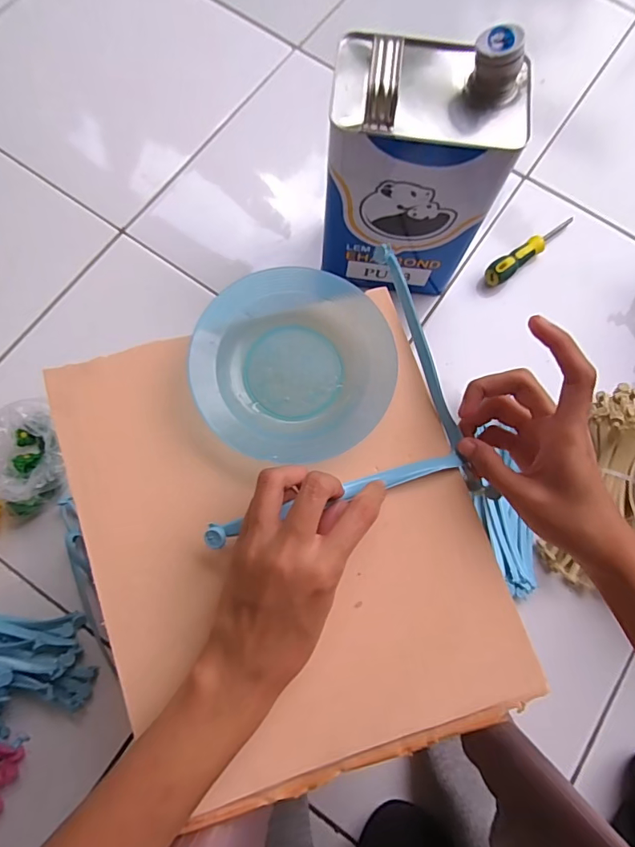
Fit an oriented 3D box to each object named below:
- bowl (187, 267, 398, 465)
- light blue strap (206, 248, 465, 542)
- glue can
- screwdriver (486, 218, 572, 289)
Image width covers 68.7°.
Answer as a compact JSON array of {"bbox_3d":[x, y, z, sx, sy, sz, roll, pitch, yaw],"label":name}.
[{"bbox_3d":[-0.015,-0.038,0.307,0.124,0.023,0.128,0,76,-2],"label":"bowl"},{"bbox_3d":[0.040,-0.001,0.303,0.115,0.023,0.233,28,77,5],"label":"light blue strap"},{"bbox_3d":[0.095,-0.252,0.491,0.163,0.259,0.103,7,76,0],"label":"glue can"},{"bbox_3d":[0.286,-0.236,0.624,0.160,0.026,0.028,-39,80,-10],"label":"screwdriver"}]

